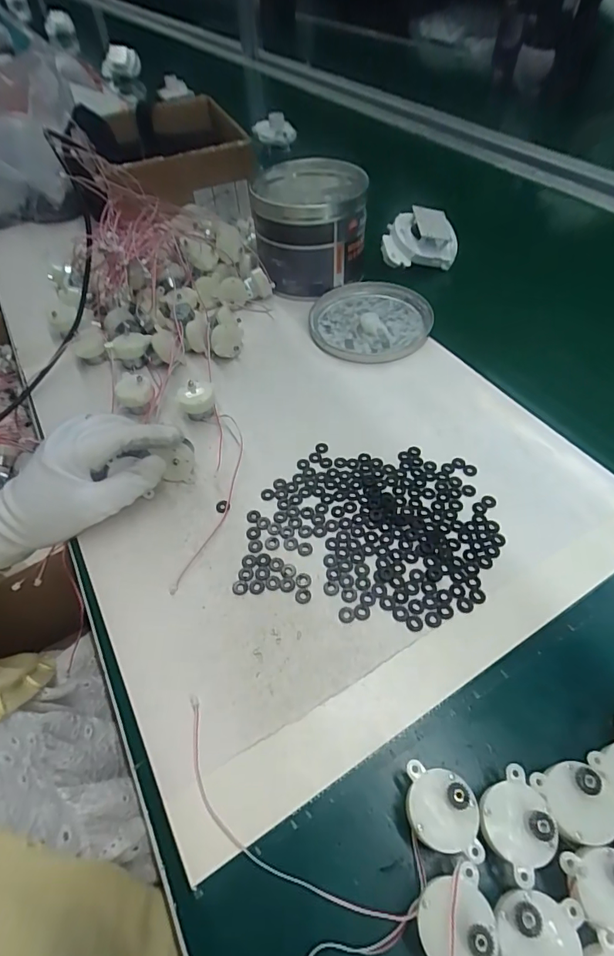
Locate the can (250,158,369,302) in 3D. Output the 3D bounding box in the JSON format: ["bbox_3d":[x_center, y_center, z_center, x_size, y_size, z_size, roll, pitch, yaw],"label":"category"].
[{"bbox_3d":[0.002,-0.292,0.523,0.126,0.111,0.130,-1,52,2],"label":"can"}]

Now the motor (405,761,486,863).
[{"bbox_3d":[0.065,0.162,0.219,0.038,0.031,0.032,10,53,10],"label":"motor"}]

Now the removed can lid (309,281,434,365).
[{"bbox_3d":[0.070,-0.174,0.495,0.127,0.016,0.133,-1,52,2],"label":"removed can lid"}]

